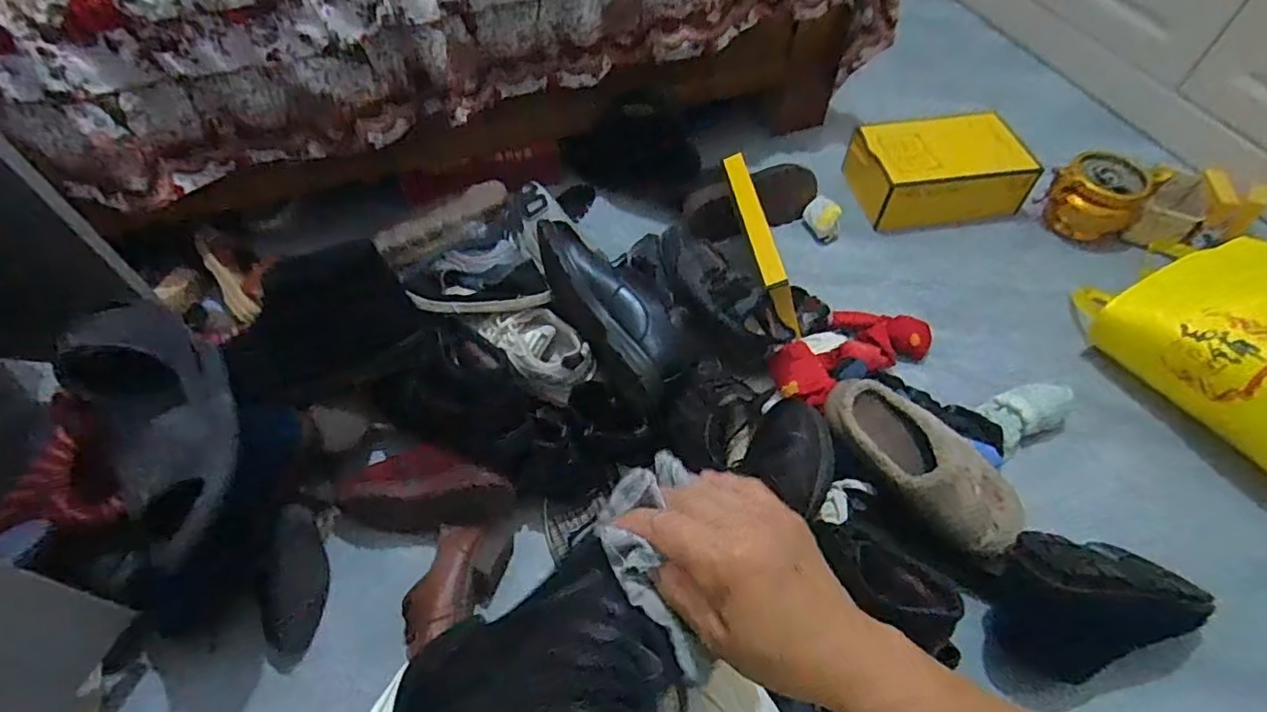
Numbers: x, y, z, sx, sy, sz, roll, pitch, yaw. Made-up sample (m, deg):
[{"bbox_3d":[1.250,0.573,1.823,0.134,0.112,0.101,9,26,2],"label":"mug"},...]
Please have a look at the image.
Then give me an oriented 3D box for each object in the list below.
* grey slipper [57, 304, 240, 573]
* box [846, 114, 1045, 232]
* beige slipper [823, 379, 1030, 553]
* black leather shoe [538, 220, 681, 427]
[{"bbox_3d":[-0.476,0.054,0.621,0.119,0.073,0.290,-32,61,-21],"label":"grey slipper"},{"bbox_3d":[0.579,-0.350,1.153,0.288,0.112,0.208,-6,55,-4],"label":"box"},{"bbox_3d":[0.357,0.125,0.760,0.130,0.060,0.258,-37,63,-23],"label":"beige slipper"},{"bbox_3d":[-0.028,-0.061,0.806,0.107,0.074,0.289,-29,78,-19],"label":"black leather shoe"}]

